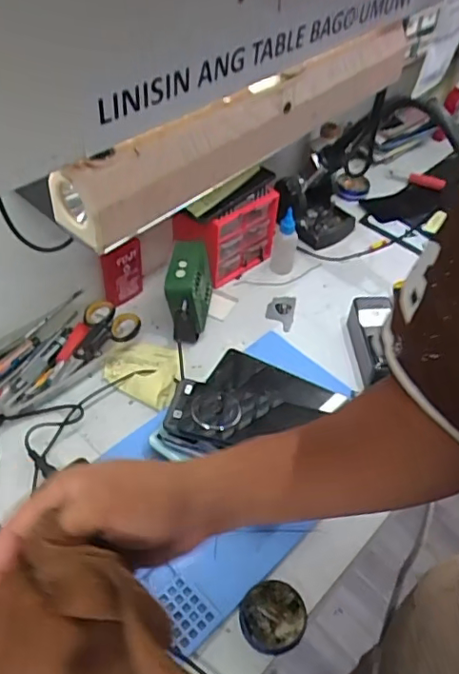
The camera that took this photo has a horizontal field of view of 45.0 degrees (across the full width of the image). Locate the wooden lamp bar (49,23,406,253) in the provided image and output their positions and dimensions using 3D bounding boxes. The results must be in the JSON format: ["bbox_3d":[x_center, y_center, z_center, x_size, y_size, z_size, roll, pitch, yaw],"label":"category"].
[{"bbox_3d":[0.026,-0.138,0.349,0.295,0.047,0.028,-36,59,-30],"label":"wooden lamp bar"}]

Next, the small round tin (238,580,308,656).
[{"bbox_3d":[0.042,0.263,0.522,0.060,0.009,0.060,2,48,-2],"label":"small round tin"}]

